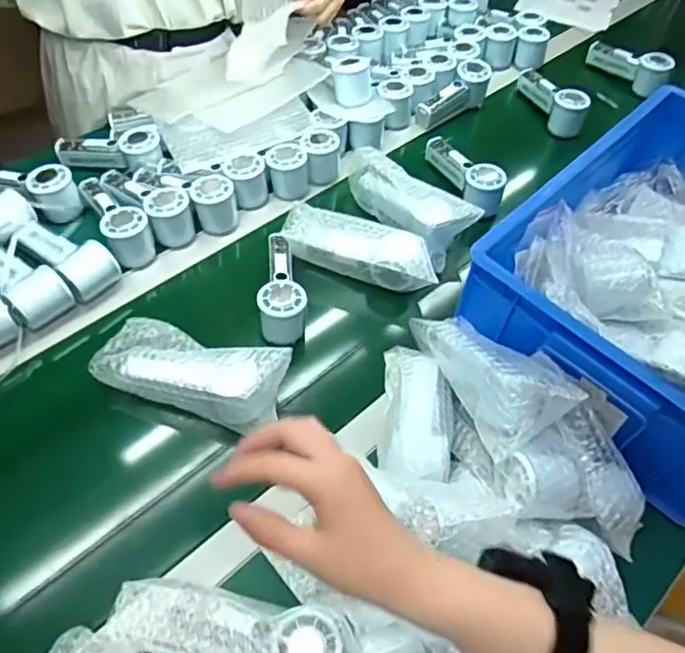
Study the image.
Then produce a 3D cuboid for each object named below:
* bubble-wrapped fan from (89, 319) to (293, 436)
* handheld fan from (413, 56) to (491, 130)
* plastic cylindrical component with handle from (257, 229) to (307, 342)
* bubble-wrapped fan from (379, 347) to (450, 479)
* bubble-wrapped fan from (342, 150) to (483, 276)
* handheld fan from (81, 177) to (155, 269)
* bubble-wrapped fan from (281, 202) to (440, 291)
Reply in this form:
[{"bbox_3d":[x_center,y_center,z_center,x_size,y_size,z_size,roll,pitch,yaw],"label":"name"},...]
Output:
[{"bbox_3d":[-0.163,0.045,0.636,0.196,0.048,0.086,17,55,7],"label":"bubble-wrapped fan"},{"bbox_3d":[0.186,-0.387,0.990,0.157,0.056,0.062,-39,66,-10],"label":"handheld fan"},{"bbox_3d":[-0.077,-0.052,0.733,0.069,0.056,0.153,-2,55,-7],"label":"plastic cylindrical component with handle"},{"bbox_3d":[0.080,0.095,0.623,0.071,0.044,0.202,6,36,-1],"label":"bubble-wrapped fan"},{"bbox_3d":[0.088,-0.179,0.821,0.069,0.069,0.206,-33,64,-25],"label":"bubble-wrapped fan"},{"bbox_3d":[-0.302,-0.150,0.776,0.060,0.055,0.154,-23,60,-20],"label":"handheld fan"},{"bbox_3d":[0.023,-0.103,0.770,0.209,0.056,0.065,18,55,7],"label":"bubble-wrapped fan"}]

